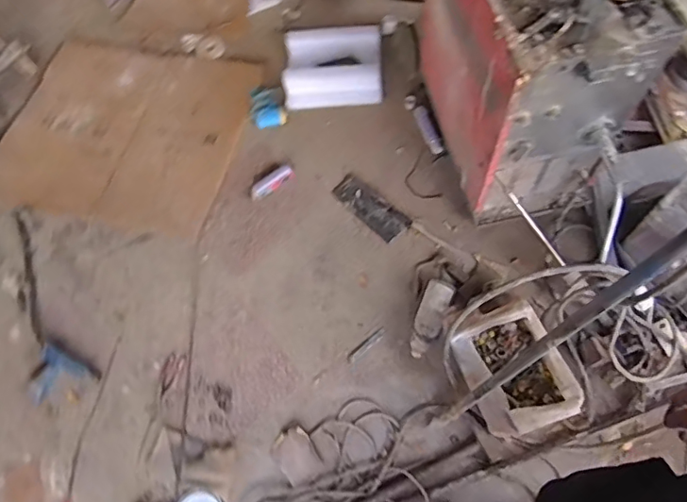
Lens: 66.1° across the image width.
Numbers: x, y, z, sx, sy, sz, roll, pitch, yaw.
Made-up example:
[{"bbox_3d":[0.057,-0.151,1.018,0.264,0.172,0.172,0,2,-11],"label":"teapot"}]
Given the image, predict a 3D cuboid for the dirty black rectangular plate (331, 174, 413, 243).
[{"bbox_3d":[0.090,-0.146,1.731,0.104,0.020,0.271,-43,69,-13],"label":"dirty black rectangular plate"}]

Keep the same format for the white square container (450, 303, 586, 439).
[{"bbox_3d":[0.449,0.317,1.392,0.249,0.119,0.313,-23,66,-4],"label":"white square container"}]

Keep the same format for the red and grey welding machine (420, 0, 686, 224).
[{"bbox_3d":[0.455,-0.513,1.394,0.348,0.638,0.617,-17,66,-2],"label":"red and grey welding machine"}]

